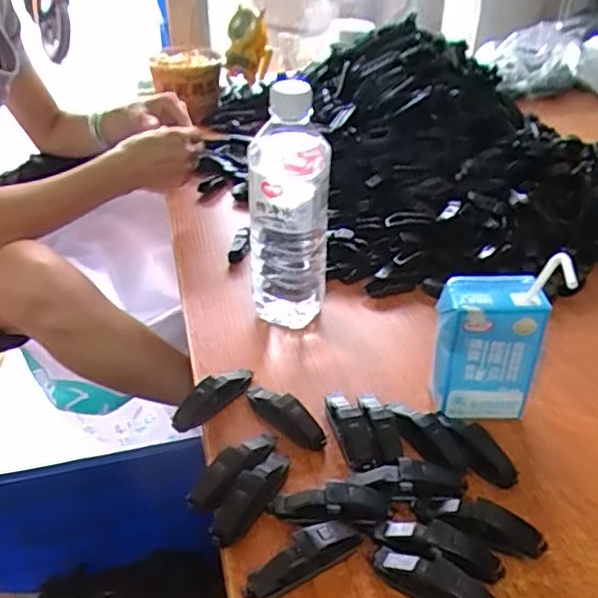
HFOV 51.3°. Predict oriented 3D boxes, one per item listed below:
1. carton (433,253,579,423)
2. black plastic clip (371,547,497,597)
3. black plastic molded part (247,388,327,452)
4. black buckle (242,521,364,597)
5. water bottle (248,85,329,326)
[{"bbox_3d":[0.137,0.029,0.451,0.077,0.135,0.050,3,35,5],"label":"carton"},{"bbox_3d":[0.079,0.163,0.354,0.077,0.021,0.023,20,40,27],"label":"black plastic clip"},{"bbox_3d":[-0.012,0.084,0.458,0.074,0.024,0.019,26,43,33],"label":"black plastic molded part"},{"bbox_3d":[0.002,0.152,0.366,0.073,0.020,0.019,-20,40,-26],"label":"black buckle"},{"bbox_3d":[-0.010,-0.071,0.534,0.067,0.208,0.054,0,35,0],"label":"water bottle"}]

